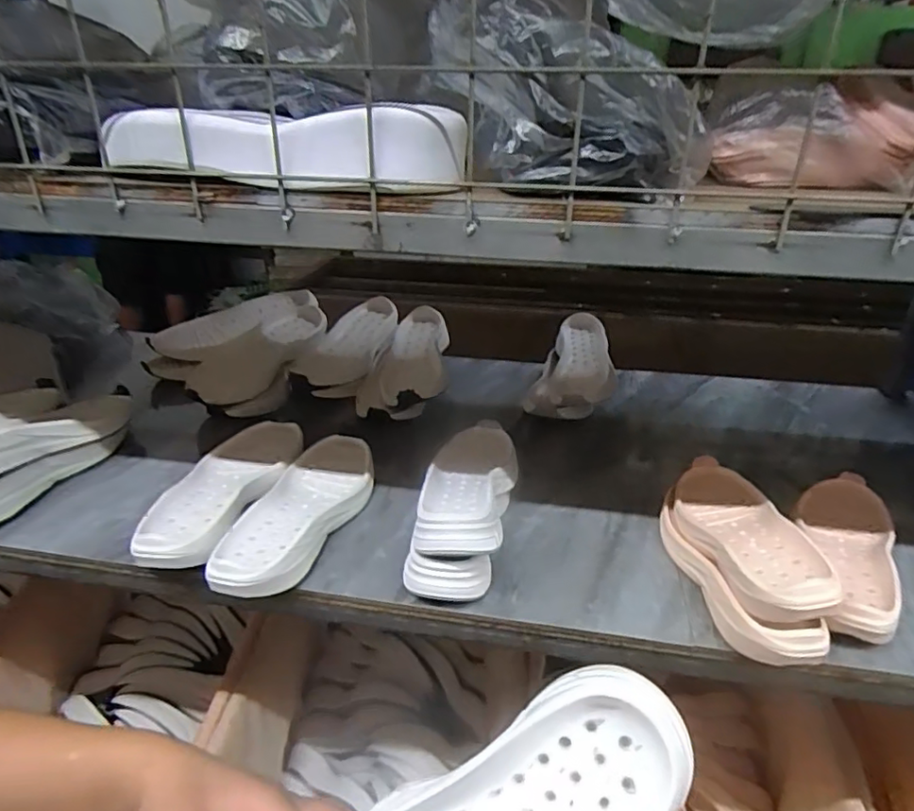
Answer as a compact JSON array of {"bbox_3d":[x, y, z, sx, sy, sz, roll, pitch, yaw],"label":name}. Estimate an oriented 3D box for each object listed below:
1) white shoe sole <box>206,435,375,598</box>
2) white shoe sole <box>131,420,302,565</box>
[{"bbox_3d":[-0.176,0.113,0.685,0.116,0.038,0.298,7,28,11],"label":"white shoe sole"},{"bbox_3d":[-0.282,0.091,0.716,0.121,0.038,0.302,7,28,11],"label":"white shoe sole"}]

